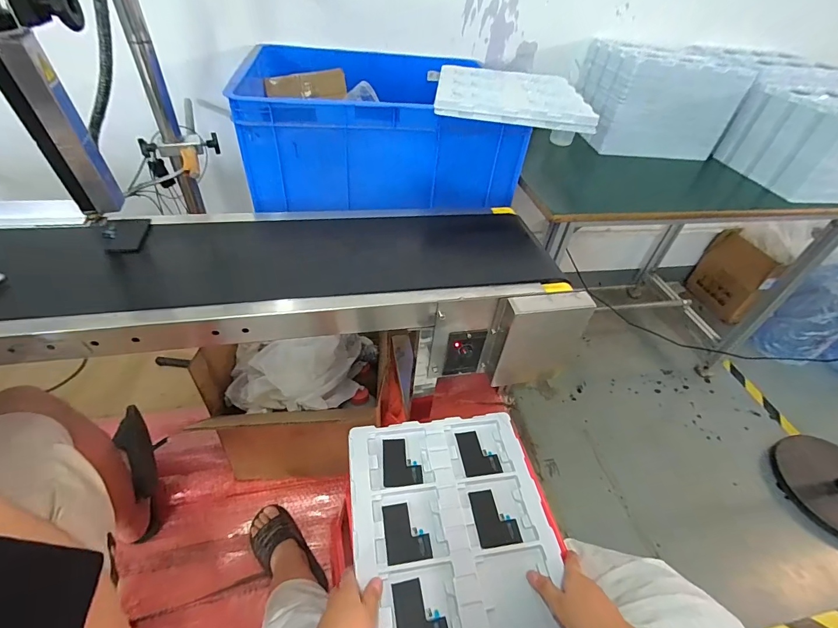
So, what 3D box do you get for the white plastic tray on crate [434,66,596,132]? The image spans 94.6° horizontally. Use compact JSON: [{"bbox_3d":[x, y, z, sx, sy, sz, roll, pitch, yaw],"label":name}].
[{"bbox_3d":[0.177,-0.436,0.763,0.275,0.026,0.316,7,43,1],"label":"white plastic tray on crate"}]

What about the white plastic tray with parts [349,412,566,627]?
[{"bbox_3d":[0.046,0.293,0.563,0.278,0.017,0.298,-3,44,-10],"label":"white plastic tray with parts"}]

